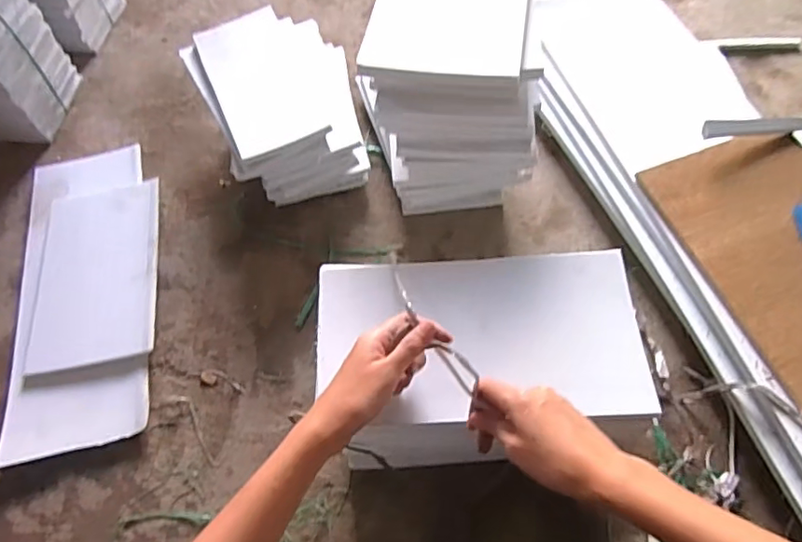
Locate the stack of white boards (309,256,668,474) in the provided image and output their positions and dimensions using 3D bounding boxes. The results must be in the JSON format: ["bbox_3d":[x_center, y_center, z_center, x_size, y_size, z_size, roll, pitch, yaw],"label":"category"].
[{"bbox_3d":[0.072,0.101,0.579,0.277,0.215,0.146,-3,60,1],"label":"stack of white boards"}]

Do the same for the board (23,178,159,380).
[{"bbox_3d":[-0.423,-0.002,0.786,0.166,0.023,0.287,-12,62,2],"label":"board"}]

